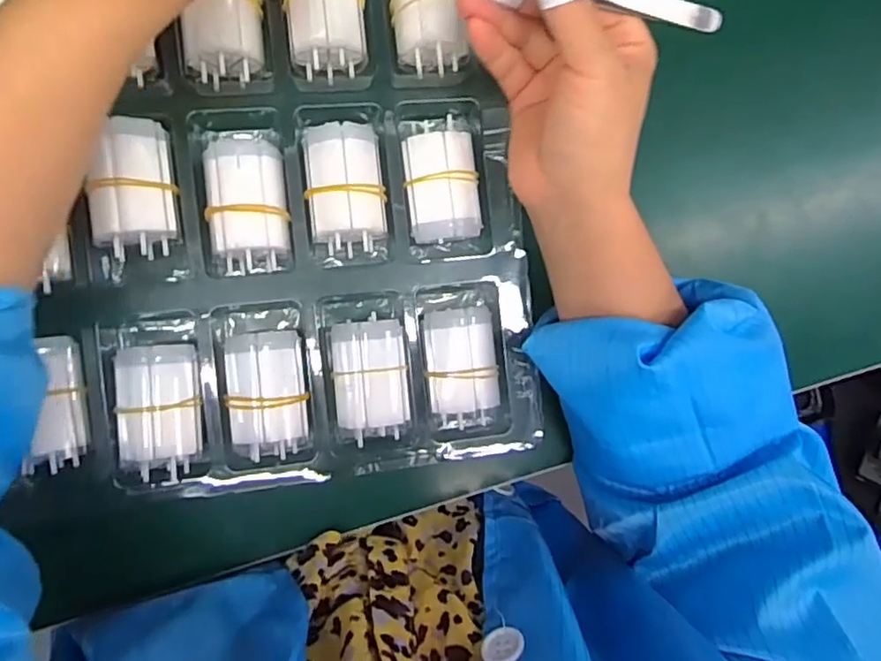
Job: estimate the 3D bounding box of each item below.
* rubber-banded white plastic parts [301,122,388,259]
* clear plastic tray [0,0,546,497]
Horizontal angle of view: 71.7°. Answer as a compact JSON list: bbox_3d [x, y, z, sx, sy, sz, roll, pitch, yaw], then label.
[{"bbox_3d":[-0.050,-0.074,0.323,0.040,0.031,0.063,-4,91,-9],"label":"rubber-banded white plastic parts"},{"bbox_3d":[-0.102,-0.120,0.317,0.278,0.041,0.397,-6,91,-9],"label":"clear plastic tray"}]

